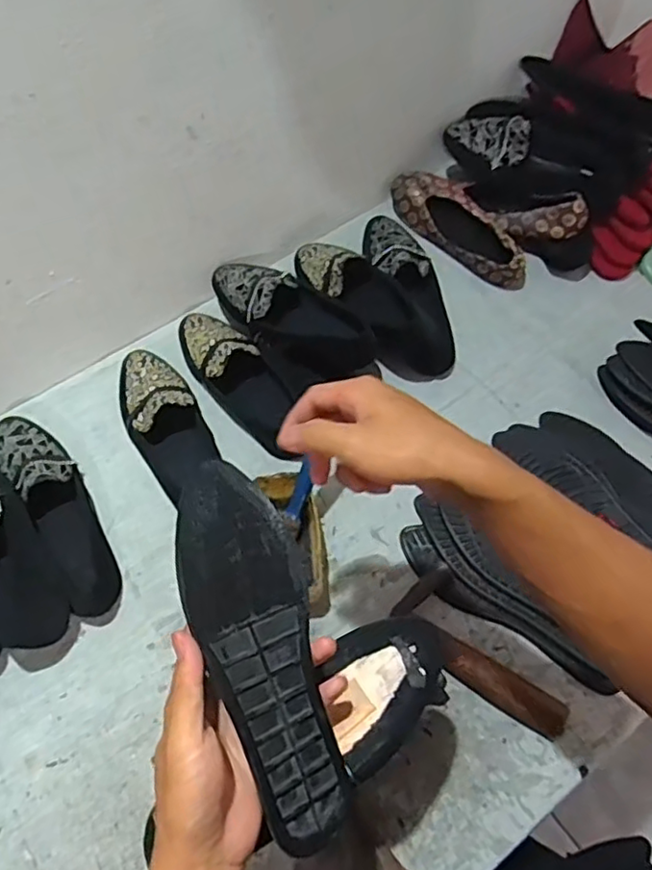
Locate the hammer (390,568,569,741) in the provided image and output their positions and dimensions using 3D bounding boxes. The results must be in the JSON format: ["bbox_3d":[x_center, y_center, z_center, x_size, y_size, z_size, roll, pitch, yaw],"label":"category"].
[{"bbox_3d":[0.153,0.210,0.609,0.181,0.032,0.080,40,67,22],"label":"hammer"}]

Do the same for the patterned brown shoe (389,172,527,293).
[{"bbox_3d":[0.183,-0.288,0.882,0.086,0.065,0.228,-29,64,-15],"label":"patterned brown shoe"}]

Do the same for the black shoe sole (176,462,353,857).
[{"bbox_3d":[-0.037,0.132,0.387,0.070,0.036,0.232,-17,85,-9],"label":"black shoe sole"}]

